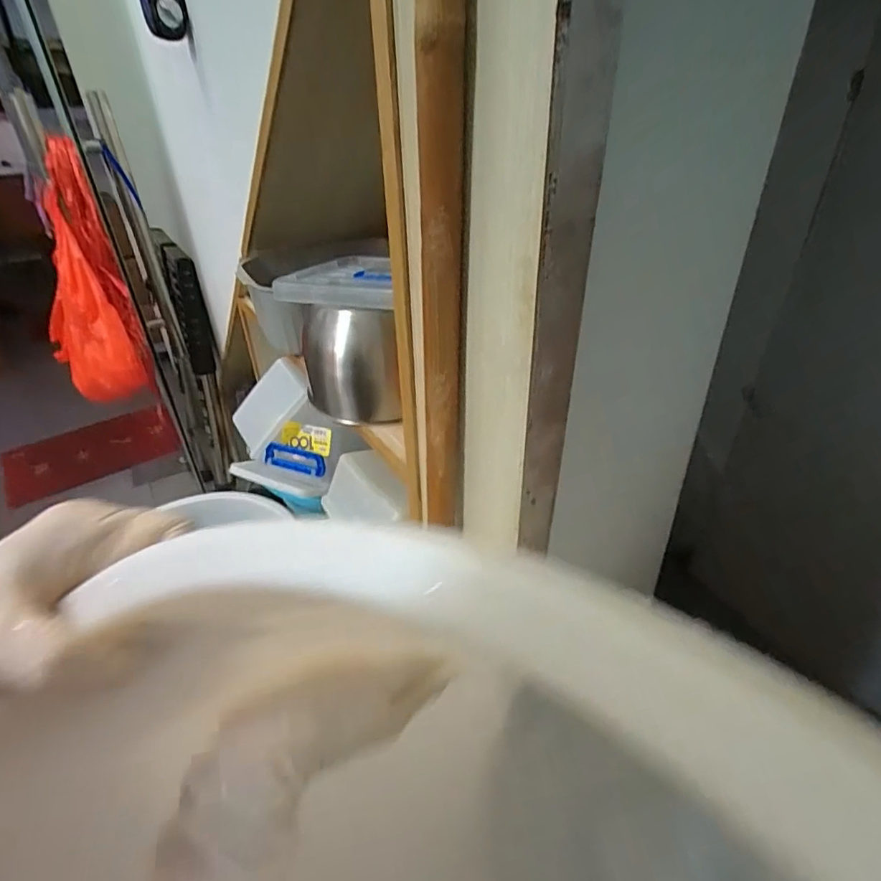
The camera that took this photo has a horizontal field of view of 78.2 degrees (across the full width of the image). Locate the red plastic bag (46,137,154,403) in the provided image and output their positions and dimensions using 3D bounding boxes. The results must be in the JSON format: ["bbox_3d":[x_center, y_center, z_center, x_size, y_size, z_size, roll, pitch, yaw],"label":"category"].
[{"bbox_3d":[-0.816,-0.352,1.214,0.177,0.526,0.213,-24,40,-28],"label":"red plastic bag"}]

